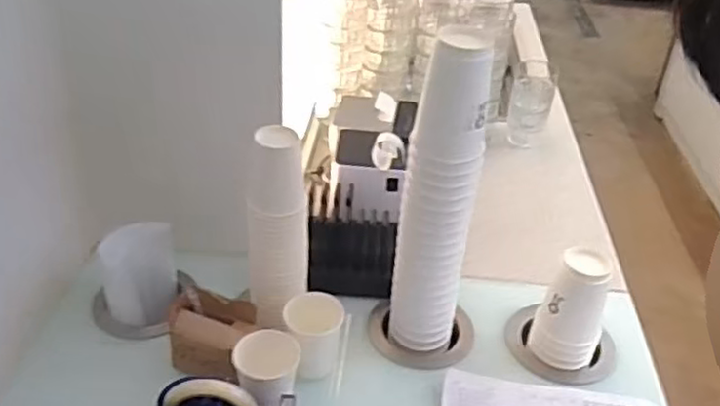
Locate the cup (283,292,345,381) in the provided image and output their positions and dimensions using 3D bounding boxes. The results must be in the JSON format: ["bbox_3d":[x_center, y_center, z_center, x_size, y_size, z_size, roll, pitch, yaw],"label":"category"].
[{"bbox_3d":[-0.059,0.168,0.889,0.072,0.085,0.070,2,34,-2],"label":"cup"}]

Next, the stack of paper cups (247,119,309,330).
[{"bbox_3d":[-0.104,0.035,0.889,0.078,0.248,0.080,-4,35,-11],"label":"stack of paper cups"}]

